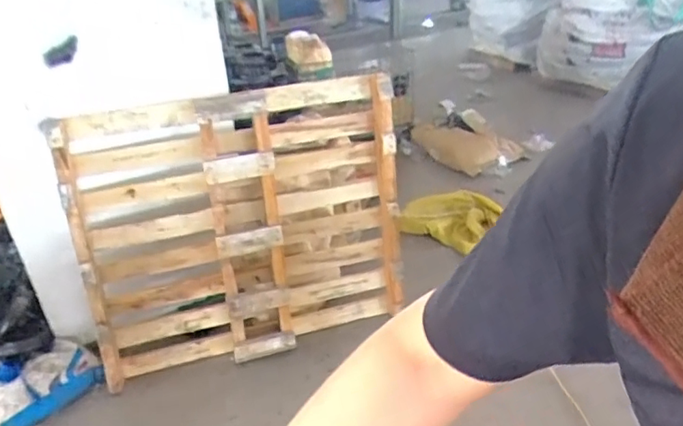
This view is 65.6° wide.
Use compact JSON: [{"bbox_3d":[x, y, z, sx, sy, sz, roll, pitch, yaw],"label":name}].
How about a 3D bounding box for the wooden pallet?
[{"bbox_3d":[-0.346,0.067,1.862,1.087,0.965,0.195,-10,22,-10],"label":"wooden pallet"}]

